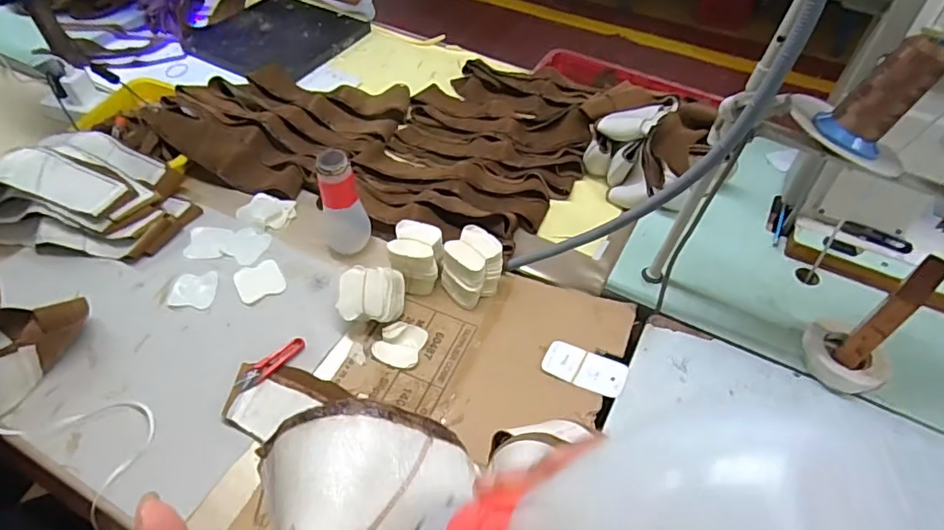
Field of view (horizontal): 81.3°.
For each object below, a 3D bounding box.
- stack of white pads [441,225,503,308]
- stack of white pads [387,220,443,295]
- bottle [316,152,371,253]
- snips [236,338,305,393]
[{"bbox_3d":[-0.002,0.003,0.797,0.076,0.082,0.072,-36,59,-28],"label":"stack of white pads"},{"bbox_3d":[-0.081,-0.010,0.805,0.076,0.074,0.081,-1,49,-2],"label":"stack of white pads"},{"bbox_3d":[-0.194,-0.098,0.818,0.066,0.165,0.064,-11,52,-10],"label":"bottle"},{"bbox_3d":[-0.267,0.132,0.733,0.026,0.011,0.098,34,58,24],"label":"snips"}]

